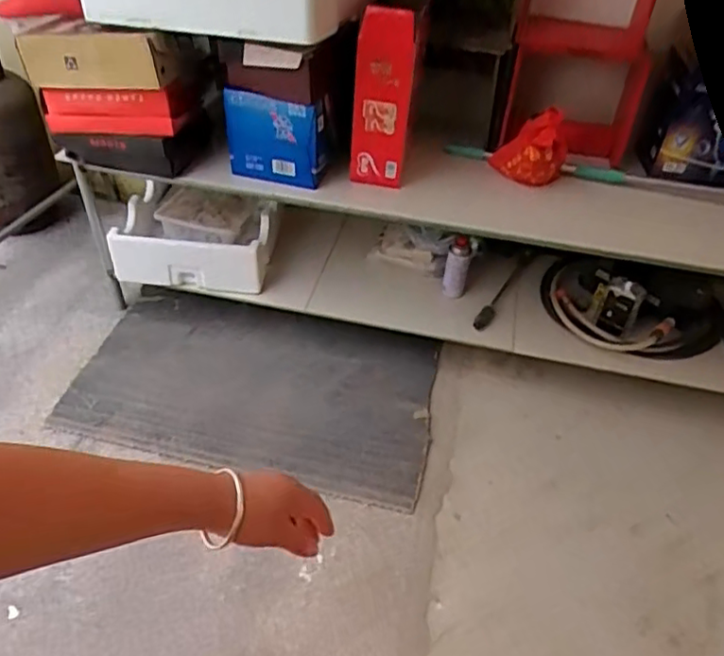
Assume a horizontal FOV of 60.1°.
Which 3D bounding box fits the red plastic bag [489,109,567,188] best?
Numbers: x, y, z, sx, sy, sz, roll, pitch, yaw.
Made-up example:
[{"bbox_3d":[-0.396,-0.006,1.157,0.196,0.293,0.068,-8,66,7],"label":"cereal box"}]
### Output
[{"bbox_3d":[0.456,-0.489,1.679,0.191,0.207,0.090,14,44,8],"label":"red plastic bag"}]

